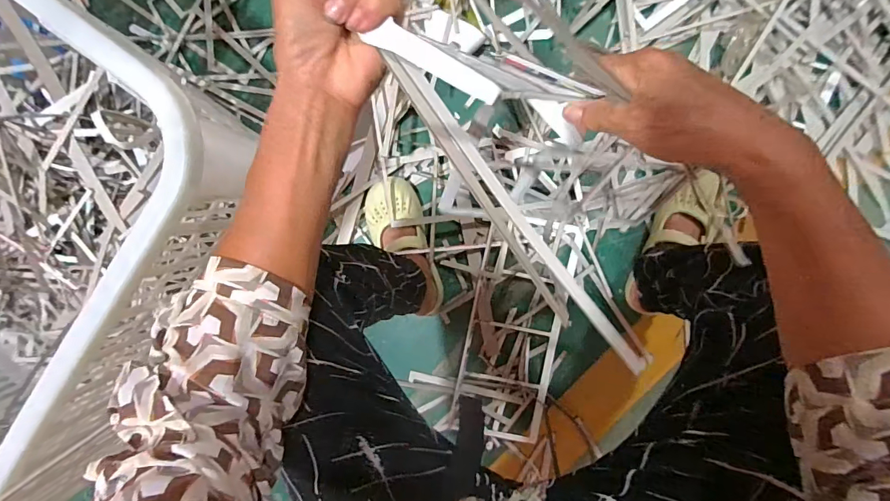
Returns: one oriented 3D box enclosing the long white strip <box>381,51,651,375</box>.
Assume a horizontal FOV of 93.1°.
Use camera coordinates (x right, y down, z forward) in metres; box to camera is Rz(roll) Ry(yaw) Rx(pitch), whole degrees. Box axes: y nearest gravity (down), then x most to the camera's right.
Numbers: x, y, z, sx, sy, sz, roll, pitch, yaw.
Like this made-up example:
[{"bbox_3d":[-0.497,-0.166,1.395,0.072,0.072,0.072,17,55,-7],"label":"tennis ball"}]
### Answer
[{"bbox_3d":[0.055,-0.018,0.293,0.016,0.009,0.274,-39,98,9],"label":"long white strip"}]

